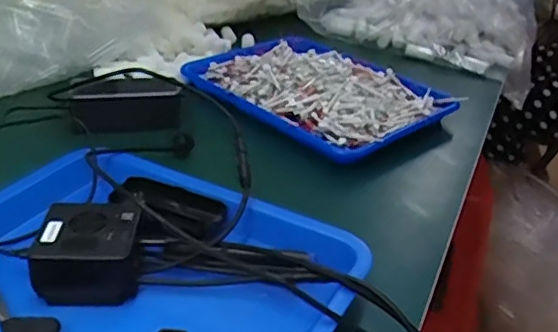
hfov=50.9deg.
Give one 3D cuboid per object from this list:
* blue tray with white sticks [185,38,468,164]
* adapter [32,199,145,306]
[{"bbox_3d":[0.050,-0.113,0.801,0.330,0.034,0.233,27,37,33],"label":"blue tray with white sticks"},{"bbox_3d":[-0.154,0.067,0.477,0.078,0.044,0.074,1,31,-6],"label":"adapter"}]

